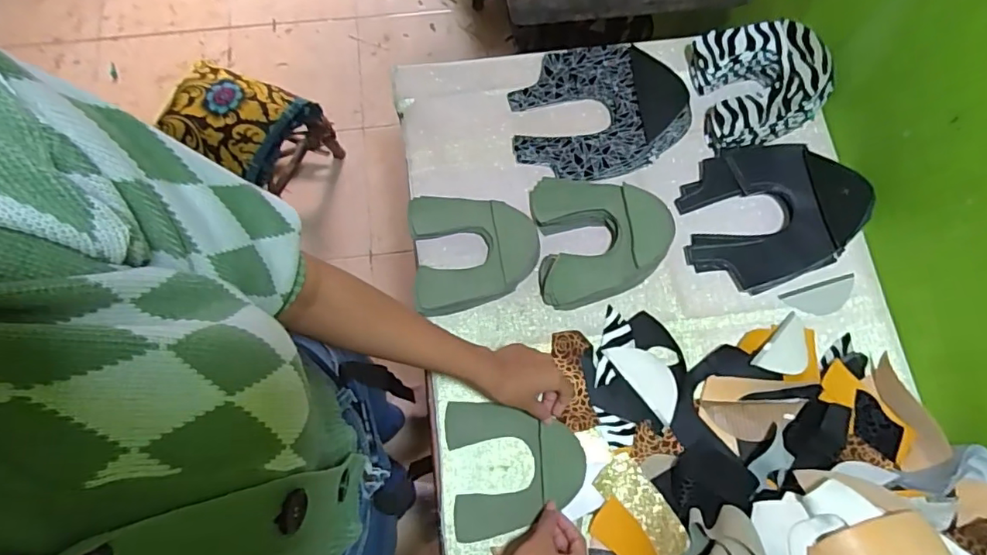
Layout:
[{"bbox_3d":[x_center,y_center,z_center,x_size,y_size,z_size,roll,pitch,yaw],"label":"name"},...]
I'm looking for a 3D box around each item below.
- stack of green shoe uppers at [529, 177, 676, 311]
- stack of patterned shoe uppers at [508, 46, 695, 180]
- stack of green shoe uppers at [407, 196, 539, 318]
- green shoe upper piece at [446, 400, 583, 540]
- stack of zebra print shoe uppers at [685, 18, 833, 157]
[{"bbox_3d":[0.141,-0.055,0.696,0.168,0.048,0.166,-6,73,-2],"label":"stack of green shoe uppers"},{"bbox_3d":[0.151,-0.232,0.742,0.246,0.060,0.191,-1,73,0],"label":"stack of patterned shoe uppers"},{"bbox_3d":[-0.024,-0.037,0.699,0.160,0.027,0.157,-8,73,-2],"label":"stack of green shoe uppers"},{"bbox_3d":[0.027,0.220,0.630,0.155,0.010,0.150,-7,73,-2],"label":"green shoe upper piece"},{"bbox_3d":[0.375,-0.275,0.745,0.157,0.075,0.169,-11,73,-3],"label":"stack of zebra print shoe uppers"}]

